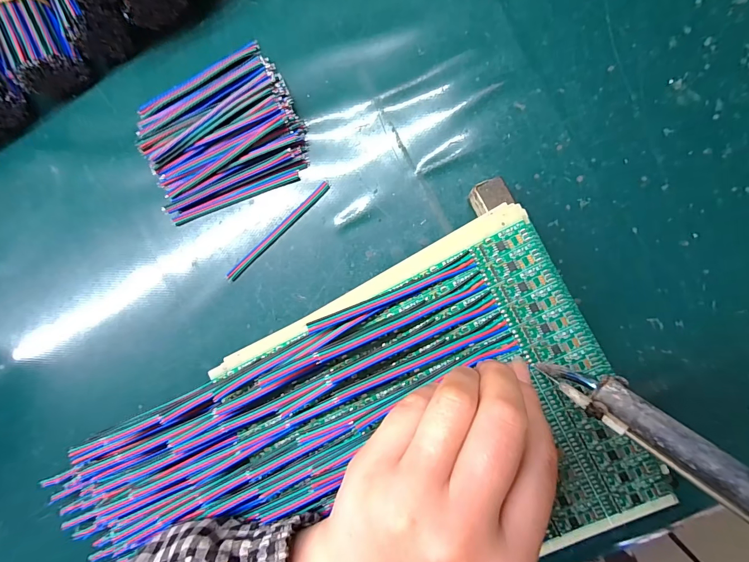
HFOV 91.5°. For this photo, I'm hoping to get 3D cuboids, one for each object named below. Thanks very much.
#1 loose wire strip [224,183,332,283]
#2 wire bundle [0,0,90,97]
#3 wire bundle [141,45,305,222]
[{"bbox_3d":[-0.067,-0.034,0.253,0.094,0.004,0.008,-43,87,5],"label":"loose wire strip"},{"bbox_3d":[-0.240,-0.183,0.250,0.045,0.036,0.094,-29,88,6],"label":"wire bundle"},{"bbox_3d":[-0.105,-0.103,0.248,0.105,0.020,0.098,-17,89,6],"label":"wire bundle"}]

